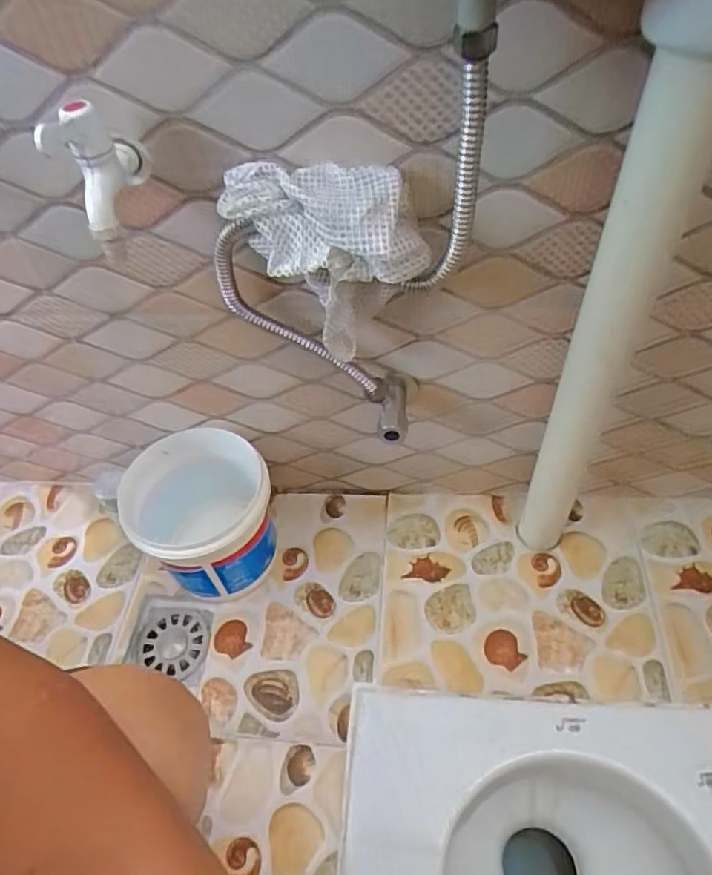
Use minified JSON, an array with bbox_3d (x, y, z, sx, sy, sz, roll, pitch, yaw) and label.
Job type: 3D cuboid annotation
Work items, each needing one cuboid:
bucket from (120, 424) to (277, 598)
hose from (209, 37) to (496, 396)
[{"bbox_3d":[-0.172,0.094,0.675,0.147,0.149,0.162,-35,55,-21],"label":"bucket"},{"bbox_3d":[-0.012,-0.146,0.472,0.214,0.306,0.041,7,52,11],"label":"hose"}]

